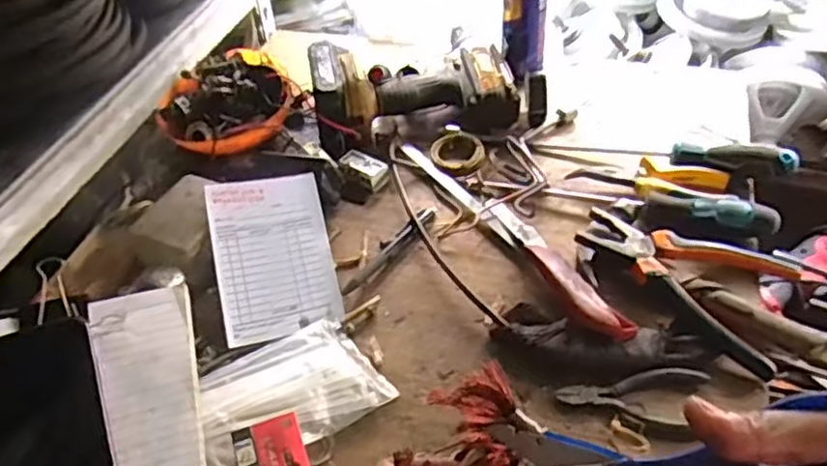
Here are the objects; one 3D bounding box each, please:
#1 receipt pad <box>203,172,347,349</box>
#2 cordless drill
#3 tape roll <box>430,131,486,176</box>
[{"bbox_3d":[-0.123,0.018,0.619,0.100,0.006,0.147,-10,70,-13],"label":"receipt pad"},{"bbox_3d":[0.001,-0.161,0.777,0.234,0.072,0.136,-9,45,-4],"label":"cordless drill"},{"bbox_3d":[0.046,-0.084,0.733,0.056,0.013,0.058,-3,45,3],"label":"tape roll"}]

